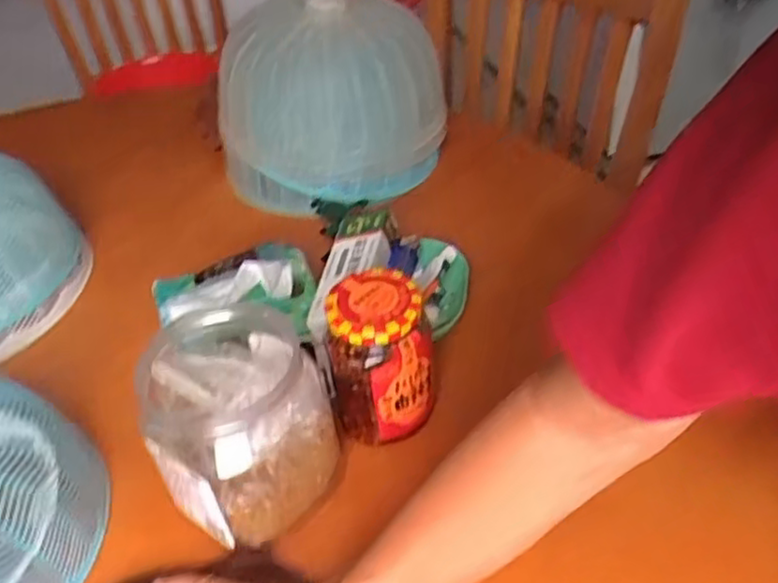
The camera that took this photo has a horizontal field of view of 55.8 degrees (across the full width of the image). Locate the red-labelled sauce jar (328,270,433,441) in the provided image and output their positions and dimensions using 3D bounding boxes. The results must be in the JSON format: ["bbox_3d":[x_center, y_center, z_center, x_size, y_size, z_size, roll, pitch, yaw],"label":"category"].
[{"bbox_3d":[-0.006,0.049,0.524,0.072,0.115,0.064,-12,42,-7],"label":"red-labelled sauce jar"}]

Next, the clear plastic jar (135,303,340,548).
[{"bbox_3d":[-0.099,0.081,0.481,0.110,0.105,0.114,-4,42,3],"label":"clear plastic jar"}]

